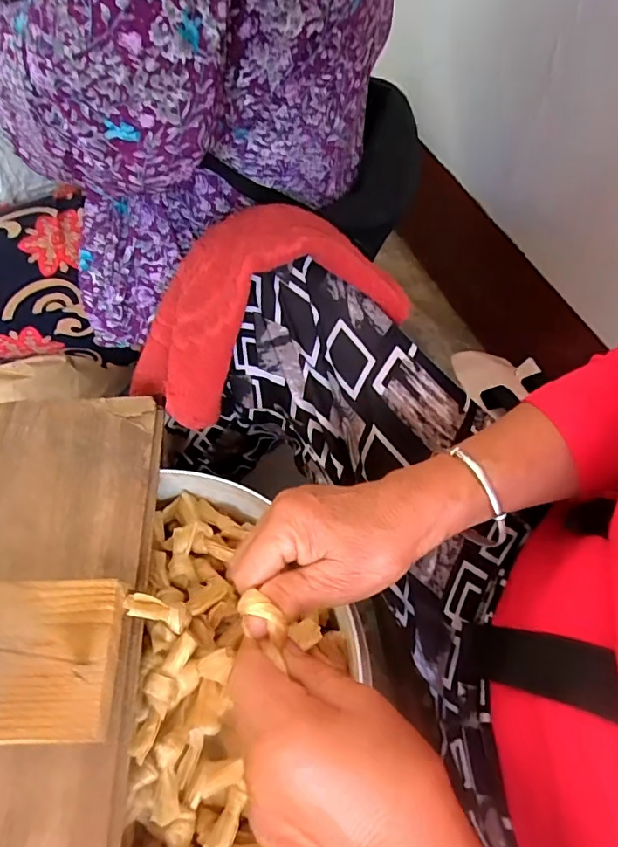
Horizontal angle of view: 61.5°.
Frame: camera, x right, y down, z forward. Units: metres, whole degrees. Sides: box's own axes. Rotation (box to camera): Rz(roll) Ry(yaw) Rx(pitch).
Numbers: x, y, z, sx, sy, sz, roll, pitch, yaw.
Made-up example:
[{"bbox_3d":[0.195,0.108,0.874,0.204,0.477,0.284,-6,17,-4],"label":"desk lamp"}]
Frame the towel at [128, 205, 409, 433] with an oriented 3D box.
[{"bbox_3d":[-0.059,-0.078,0.421,0.244,0.117,0.099,-32,56,18],"label":"towel"}]

